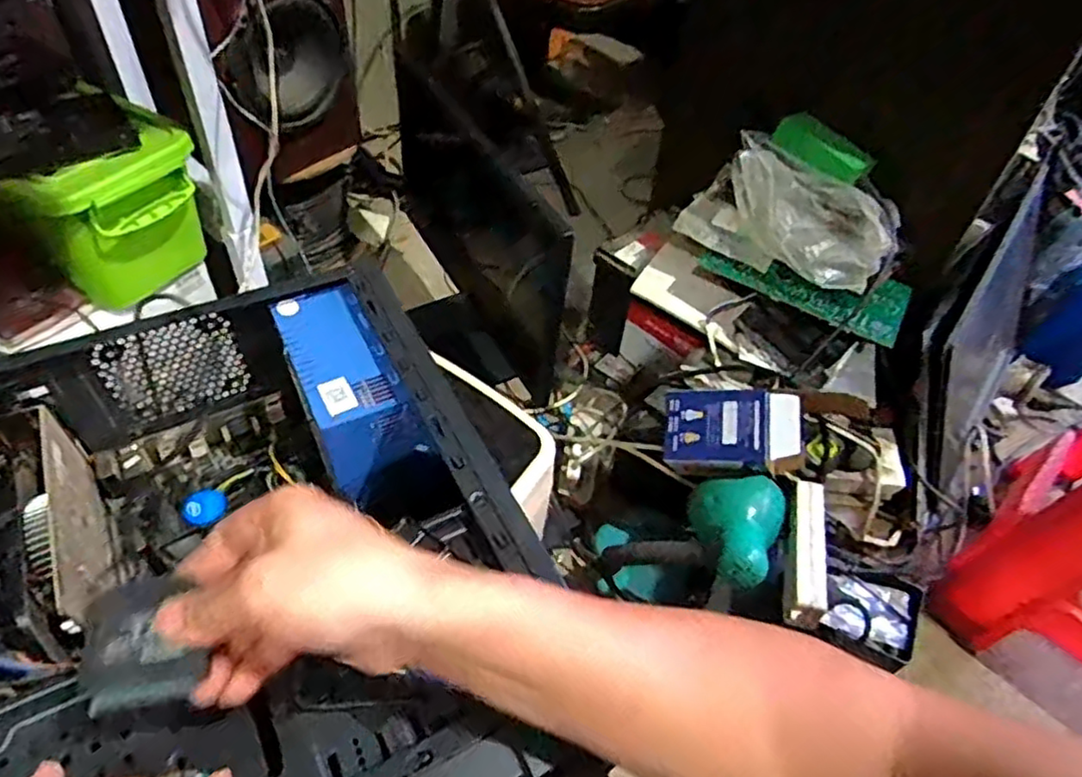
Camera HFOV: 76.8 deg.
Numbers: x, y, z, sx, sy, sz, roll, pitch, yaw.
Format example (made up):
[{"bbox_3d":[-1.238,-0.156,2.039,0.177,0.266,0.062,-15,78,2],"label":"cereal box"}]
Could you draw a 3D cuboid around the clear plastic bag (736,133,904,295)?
[{"bbox_3d":[0.334,-0.222,0.870,0.092,0.101,0.230,-36,60,-30],"label":"clear plastic bag"}]

